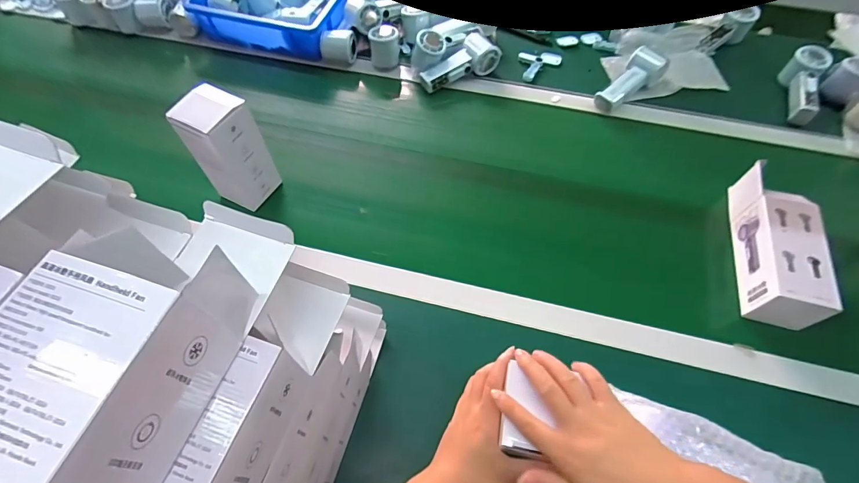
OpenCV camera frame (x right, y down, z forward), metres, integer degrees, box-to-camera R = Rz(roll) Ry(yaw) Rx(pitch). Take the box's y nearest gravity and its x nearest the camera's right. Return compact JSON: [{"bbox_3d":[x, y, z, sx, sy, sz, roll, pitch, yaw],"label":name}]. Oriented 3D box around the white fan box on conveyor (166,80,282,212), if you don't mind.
[{"bbox_3d":[-0.287,-0.128,0.599,0.071,0.161,0.083,29,61,13],"label":"white fan box on conveyor"}]

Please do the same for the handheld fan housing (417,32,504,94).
[{"bbox_3d":[0.055,-0.344,0.806,0.159,0.053,0.066,-27,63,-3],"label":"handheld fan housing"}]

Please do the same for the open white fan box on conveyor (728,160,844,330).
[{"bbox_3d":[0.485,0.002,0.583,0.069,0.074,0.240,15,59,6],"label":"open white fan box on conveyor"}]

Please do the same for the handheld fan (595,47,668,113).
[{"bbox_3d":[0.373,-0.301,0.787,0.154,0.048,0.063,-39,67,-8],"label":"handheld fan"}]

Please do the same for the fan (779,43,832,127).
[{"bbox_3d":[0.697,-0.282,0.782,0.051,0.069,0.162,16,72,6],"label":"fan"}]

